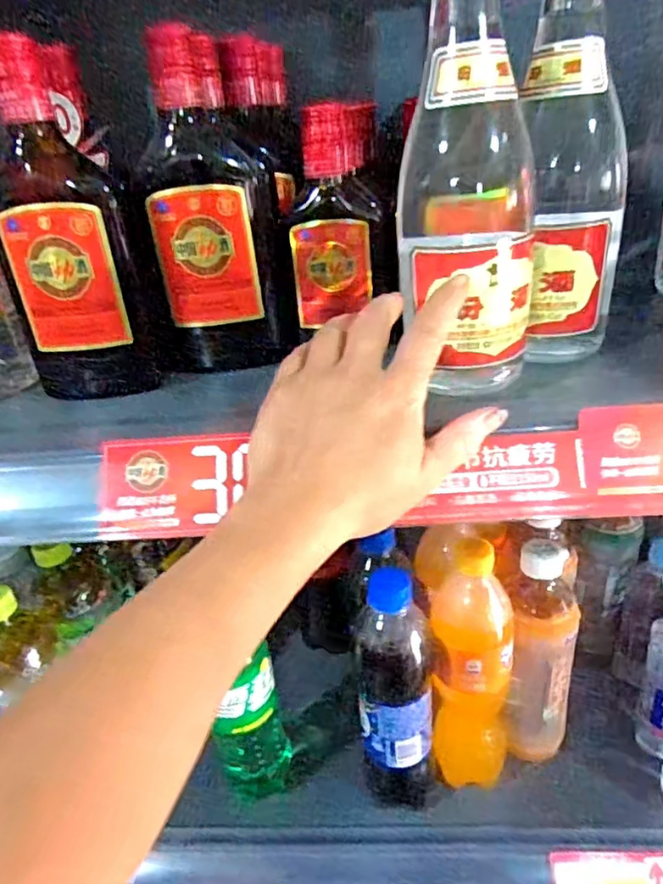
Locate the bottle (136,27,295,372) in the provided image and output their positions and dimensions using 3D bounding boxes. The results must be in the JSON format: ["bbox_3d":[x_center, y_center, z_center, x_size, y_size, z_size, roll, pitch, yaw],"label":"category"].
[{"bbox_3d":[-0.079,-0.145,0.398,0.085,0.207,0.071,-6,28,2],"label":"bottle"}]

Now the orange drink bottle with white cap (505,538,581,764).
[{"bbox_3d":[0.175,0.184,0.491,0.050,0.207,0.052,7,31,24],"label":"orange drink bottle with white cap"}]

